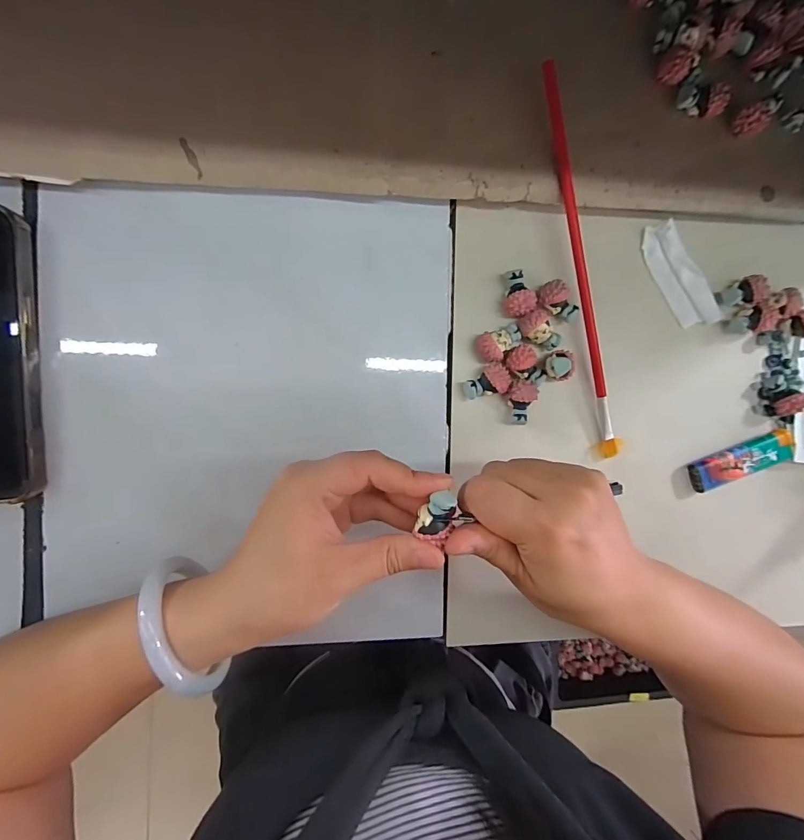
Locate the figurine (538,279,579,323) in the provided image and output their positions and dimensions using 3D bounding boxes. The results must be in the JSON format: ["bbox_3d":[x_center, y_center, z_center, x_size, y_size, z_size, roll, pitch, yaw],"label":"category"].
[{"bbox_3d":[0.104,-0.079,0.274,0.030,0.022,0.017,30,93,-10],"label":"figurine"}]

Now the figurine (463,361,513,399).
[{"bbox_3d":[0.055,-0.026,0.270,0.032,0.017,0.020,-12,98,-5],"label":"figurine"}]

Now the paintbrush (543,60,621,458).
[{"bbox_3d":[0.118,-0.093,0.268,0.011,0.010,0.245,-14,99,-5],"label":"paintbrush"}]

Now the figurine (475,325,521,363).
[{"bbox_3d":[0.062,-0.049,0.270,0.032,0.018,0.019,-17,99,-5],"label":"figurine"}]

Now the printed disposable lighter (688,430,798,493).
[{"bbox_3d":[0.247,0.028,0.300,0.078,0.013,0.021,-20,99,-4],"label":"printed disposable lighter"}]

